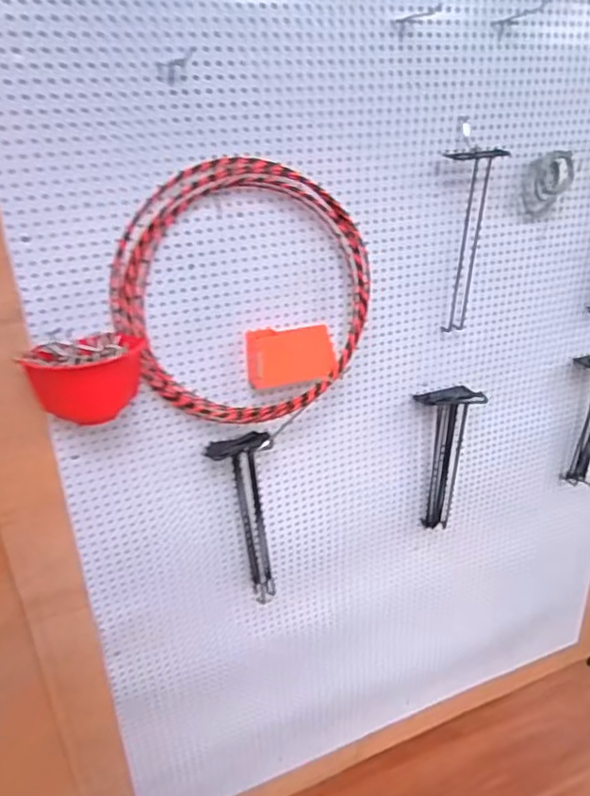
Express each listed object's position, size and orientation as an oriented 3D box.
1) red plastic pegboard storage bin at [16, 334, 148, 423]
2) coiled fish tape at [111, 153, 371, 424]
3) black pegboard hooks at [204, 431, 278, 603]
[{"bbox_3d":[-0.275,-0.019,0.845,0.158,0.123,0.061,-16,28,-26],"label":"red plastic pegboard storage bin"},{"bbox_3d":[-0.064,-0.144,0.905,0.385,0.372,0.072,-13,27,-20],"label":"coiled fish tape"},{"bbox_3d":[-0.084,0.214,1.051,0.100,0.360,0.085,-6,25,-7],"label":"black pegboard hooks"}]

